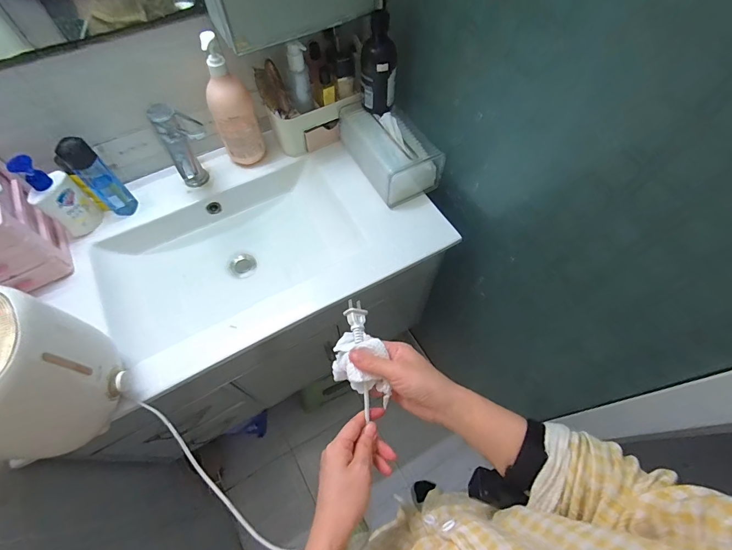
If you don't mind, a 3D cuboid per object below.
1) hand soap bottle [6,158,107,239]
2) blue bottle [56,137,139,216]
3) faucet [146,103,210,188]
[{"bbox_3d":[-0.545,-0.137,0.650,0.043,0.164,0.071,38,67,19],"label":"hand soap bottle"},{"bbox_3d":[-0.487,-0.175,0.672,0.042,0.166,0.049,38,67,19],"label":"blue bottle"},{"bbox_3d":[-0.324,-0.221,0.693,0.077,0.171,0.132,-29,65,-16],"label":"faucet"}]

